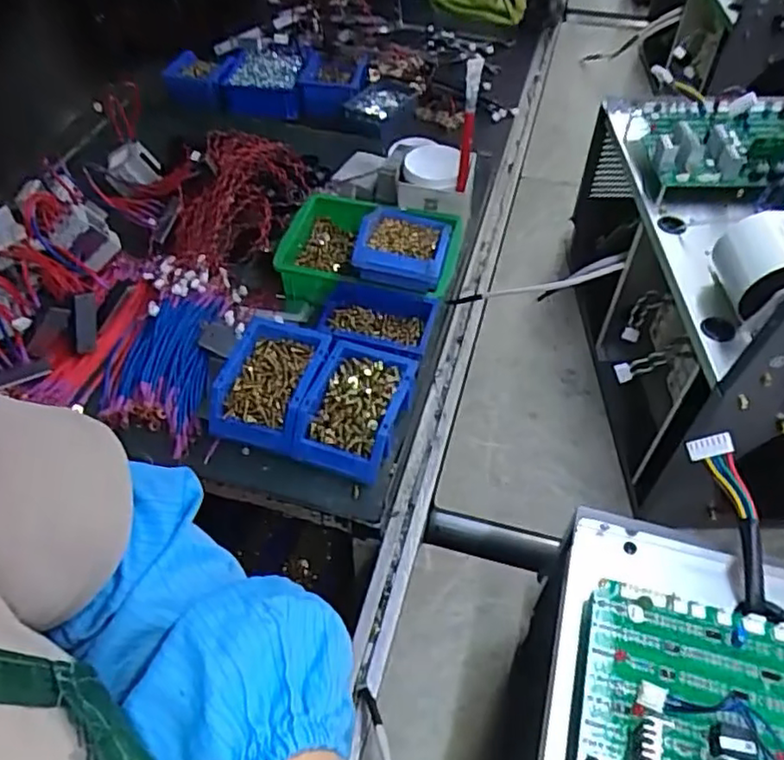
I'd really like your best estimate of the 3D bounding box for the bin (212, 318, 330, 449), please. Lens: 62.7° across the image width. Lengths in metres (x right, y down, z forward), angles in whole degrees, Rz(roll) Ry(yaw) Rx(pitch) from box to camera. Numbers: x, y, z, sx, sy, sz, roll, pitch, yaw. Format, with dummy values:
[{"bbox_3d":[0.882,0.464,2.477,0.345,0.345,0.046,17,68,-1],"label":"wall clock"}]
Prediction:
[{"bbox_3d":[-0.150,0.002,0.798,0.118,0.055,0.160,10,51,8],"label":"bin"}]

